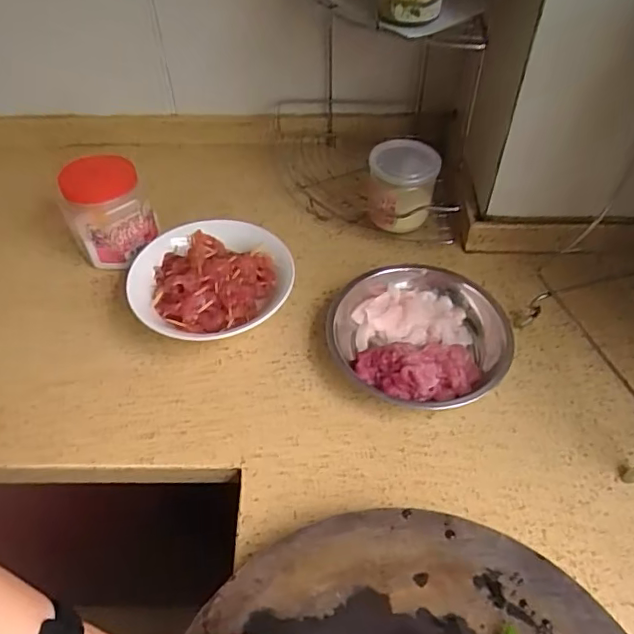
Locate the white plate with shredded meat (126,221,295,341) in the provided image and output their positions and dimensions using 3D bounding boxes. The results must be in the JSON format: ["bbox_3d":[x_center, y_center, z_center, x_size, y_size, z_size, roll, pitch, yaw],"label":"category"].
[{"bbox_3d":[-0.118,-0.037,0.654,0.180,0.079,0.171,0,50,0],"label":"white plate with shredded meat"}]

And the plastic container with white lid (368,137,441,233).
[{"bbox_3d":[0.109,-0.159,0.734,0.085,0.112,0.081,7,50,6],"label":"plastic container with white lid"}]

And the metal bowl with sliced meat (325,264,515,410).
[{"bbox_3d":[0.114,0.017,0.624,0.190,0.051,0.180,0,50,0],"label":"metal bowl with sliced meat"}]

